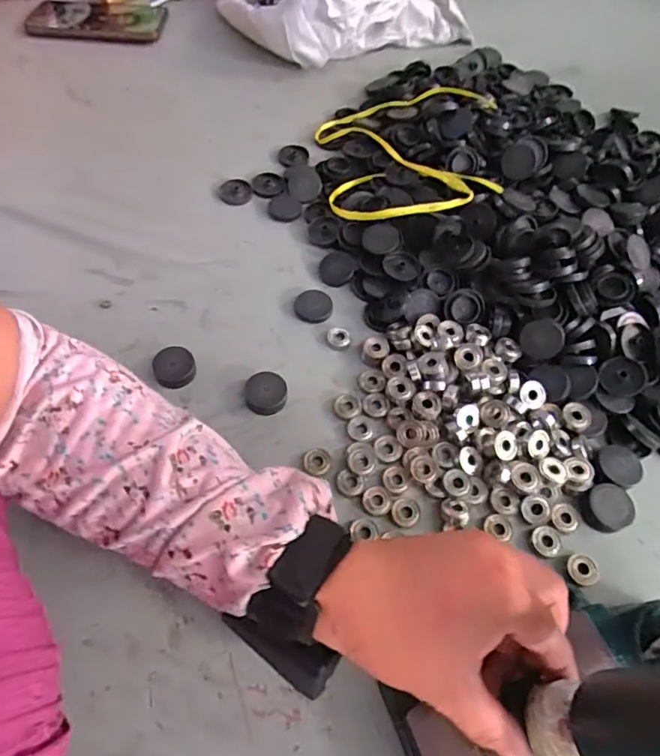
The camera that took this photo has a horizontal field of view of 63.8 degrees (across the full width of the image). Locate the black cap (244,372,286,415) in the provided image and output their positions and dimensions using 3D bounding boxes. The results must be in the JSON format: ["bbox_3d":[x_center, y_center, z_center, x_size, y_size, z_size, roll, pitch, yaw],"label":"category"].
[{"bbox_3d":[-0.051,0.012,0.421,0.032,0.016,0.033,1,59,-2],"label":"black cap"}]

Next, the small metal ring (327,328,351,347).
[{"bbox_3d":[0.008,-0.036,0.454,0.019,0.004,0.018,1,59,-2],"label":"small metal ring"}]

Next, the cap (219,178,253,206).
[{"bbox_3d":[-0.096,-0.190,0.540,0.031,0.005,0.033,1,59,-2],"label":"cap"}]

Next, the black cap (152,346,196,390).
[{"bbox_3d":[-0.126,-0.008,0.433,0.033,0.015,0.035,1,59,-2],"label":"black cap"}]

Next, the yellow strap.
[{"bbox_3d":[0.088,-0.227,0.540,0.187,0.044,0.200,-6,59,-6],"label":"yellow strap"}]

